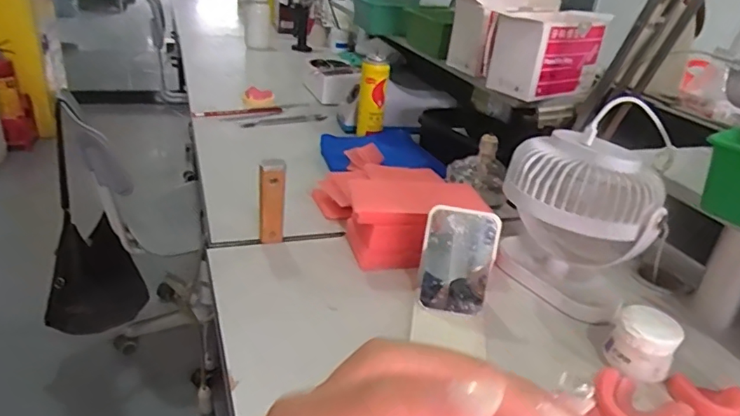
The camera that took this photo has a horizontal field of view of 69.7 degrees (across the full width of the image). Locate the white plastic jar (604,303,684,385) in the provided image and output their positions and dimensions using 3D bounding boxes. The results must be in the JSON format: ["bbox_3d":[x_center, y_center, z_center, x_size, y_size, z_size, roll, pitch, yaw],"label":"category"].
[{"bbox_3d":[0.238,0.119,0.465,0.053,0.045,0.057,22,32,30],"label":"white plastic jar"}]

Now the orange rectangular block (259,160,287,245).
[{"bbox_3d":[-0.105,-0.006,0.573,0.032,0.100,0.008,-14,34,-36],"label":"orange rectangular block"}]

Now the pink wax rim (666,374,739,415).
[{"bbox_3d":[0.276,0.154,0.436,0.054,0.015,0.044,25,33,34],"label":"pink wax rim"}]

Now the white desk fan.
[{"bbox_3d":[0.210,-0.001,0.536,0.140,0.187,0.123,13,28,15],"label":"white desk fan"}]

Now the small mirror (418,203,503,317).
[{"bbox_3d":[0.084,0.051,0.511,0.065,0.102,0.008,11,12,11],"label":"small mirror"}]

